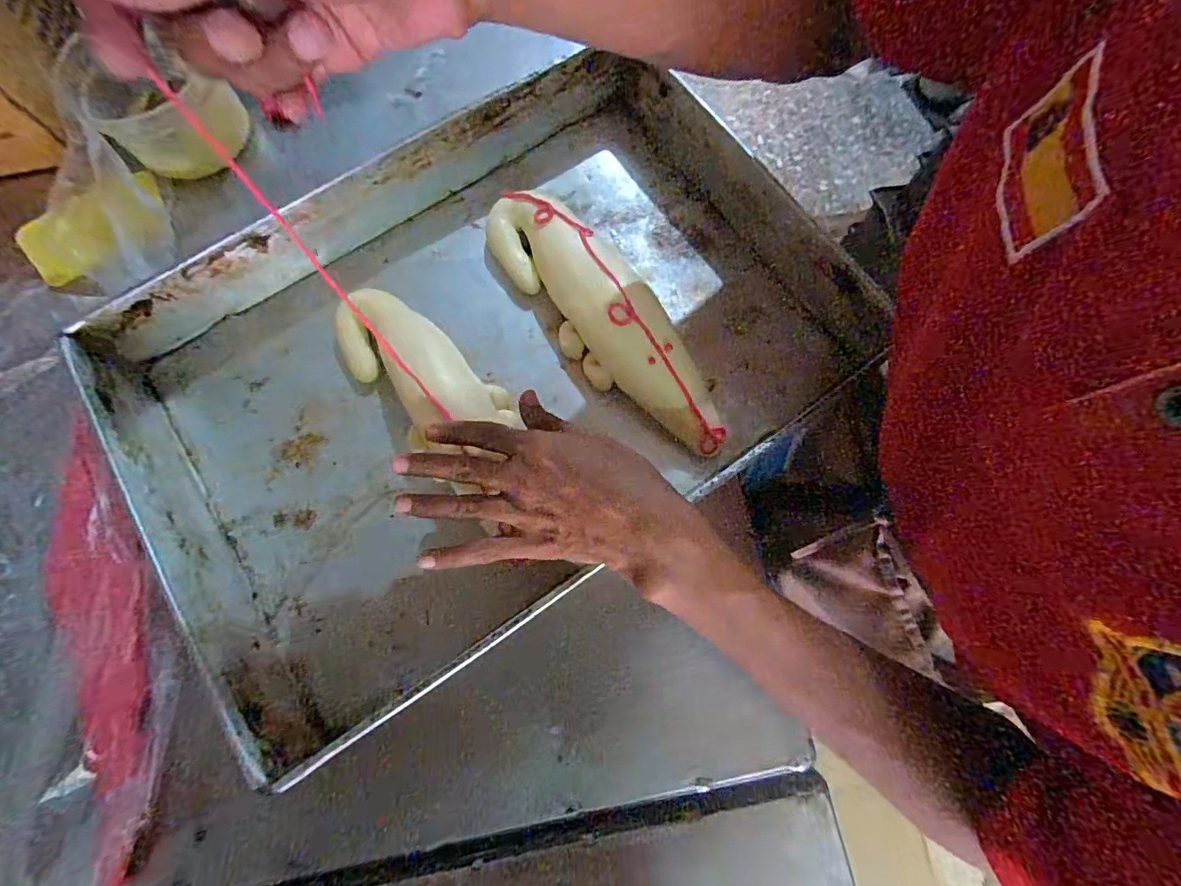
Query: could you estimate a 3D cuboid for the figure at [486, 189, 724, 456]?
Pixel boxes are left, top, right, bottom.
[{"bbox_3d":[0.010,-0.103,0.404,0.074,0.050,0.269,-35,78,-9],"label":"figure"}]

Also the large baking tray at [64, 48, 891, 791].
[{"bbox_3d":[-0.086,-0.064,0.392,0.487,0.064,0.359,-31,78,-8],"label":"large baking tray"}]

